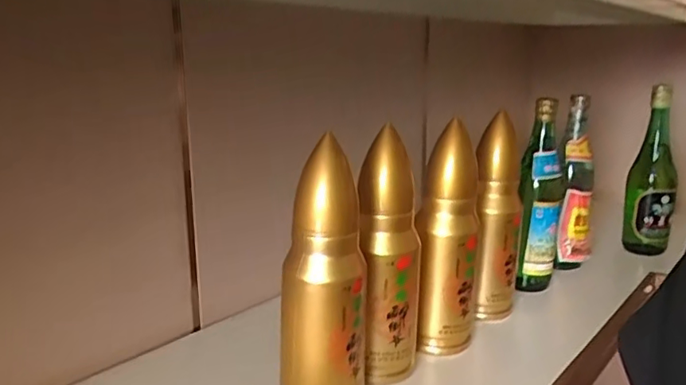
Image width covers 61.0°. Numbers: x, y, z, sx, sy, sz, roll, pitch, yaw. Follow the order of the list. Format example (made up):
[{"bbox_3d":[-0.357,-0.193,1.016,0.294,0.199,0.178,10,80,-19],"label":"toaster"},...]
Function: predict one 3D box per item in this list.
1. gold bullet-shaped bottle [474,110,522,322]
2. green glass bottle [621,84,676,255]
[{"bbox_3d":[0.183,0.036,0.685,0.046,0.230,0.048,6,14,25],"label":"gold bullet-shaped bottle"},{"bbox_3d":[0.491,-0.029,0.927,0.070,0.268,0.070,6,14,25],"label":"green glass bottle"}]

